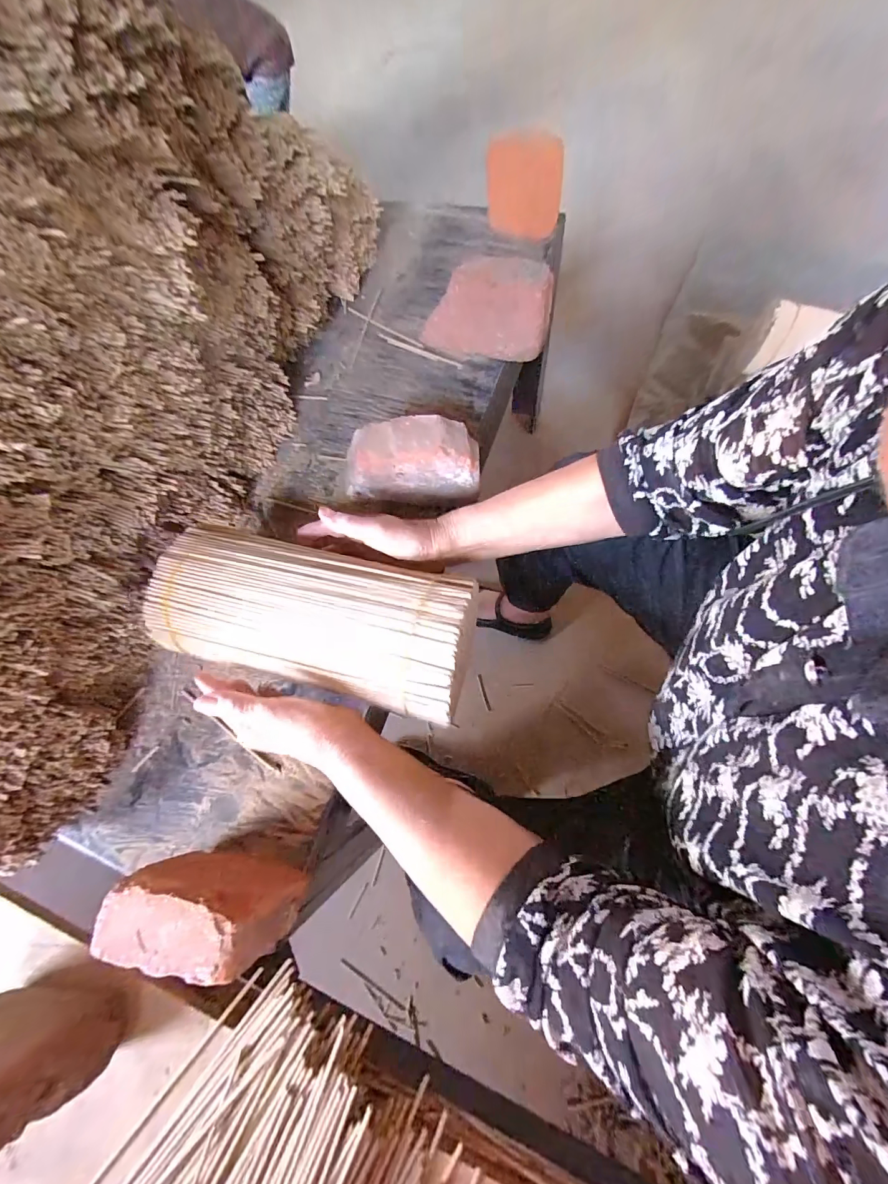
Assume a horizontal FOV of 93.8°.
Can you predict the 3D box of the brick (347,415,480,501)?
[{"bbox_3d":[-0.036,-0.148,0.499,0.151,0.131,0.052,-1,71,2],"label":"brick"}]

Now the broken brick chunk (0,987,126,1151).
[{"bbox_3d":[-0.337,0.356,0.312,0.120,0.126,0.045,3,71,4],"label":"broken brick chunk"}]

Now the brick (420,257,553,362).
[{"bbox_3d":[0.058,-0.380,0.577,0.169,0.121,0.057,13,72,7],"label":"brick"}]

